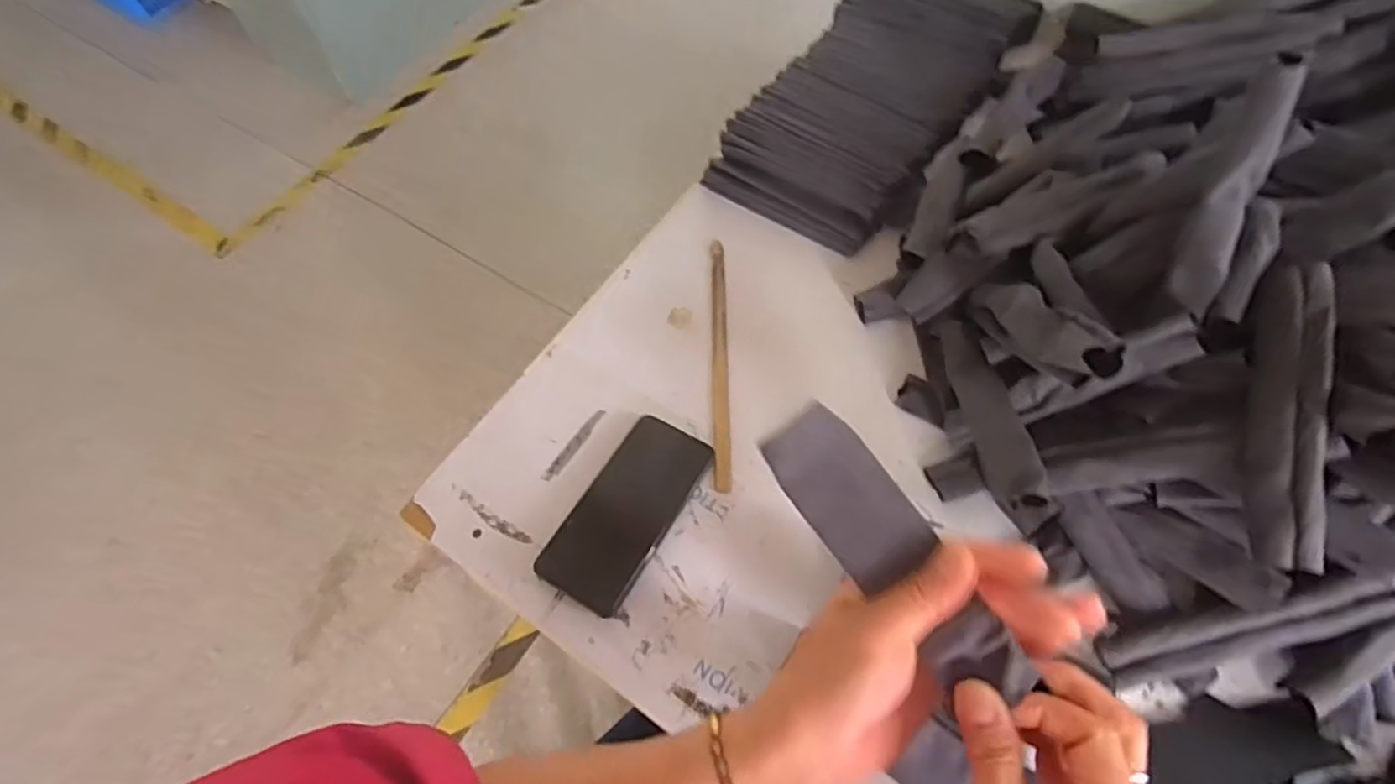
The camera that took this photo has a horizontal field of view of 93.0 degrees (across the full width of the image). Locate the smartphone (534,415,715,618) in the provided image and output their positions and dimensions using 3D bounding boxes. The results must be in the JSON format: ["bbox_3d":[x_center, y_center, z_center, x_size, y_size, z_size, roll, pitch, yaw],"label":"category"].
[{"bbox_3d":[-0.059,0.097,0.555,0.078,0.008,0.163,27,67,17],"label":"smartphone"}]

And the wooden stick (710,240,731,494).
[{"bbox_3d":[0.021,-0.034,0.621,0.015,0.009,0.263,-2,62,3],"label":"wooden stick"}]

